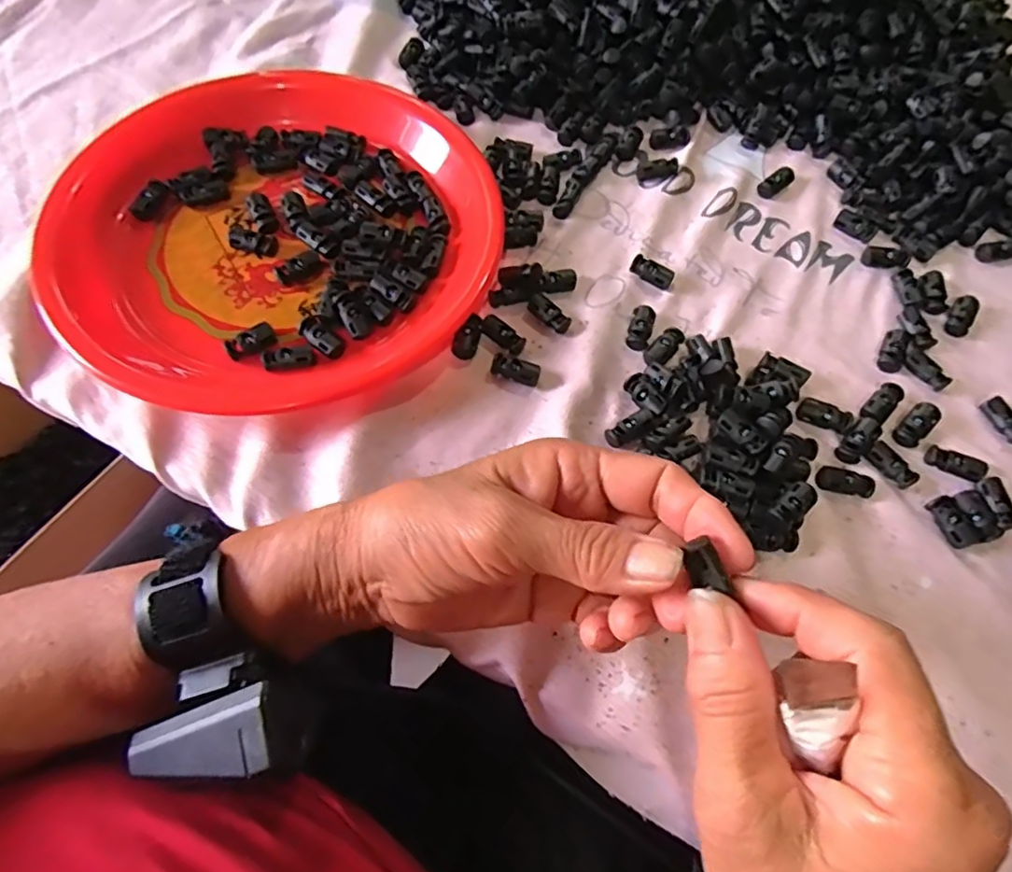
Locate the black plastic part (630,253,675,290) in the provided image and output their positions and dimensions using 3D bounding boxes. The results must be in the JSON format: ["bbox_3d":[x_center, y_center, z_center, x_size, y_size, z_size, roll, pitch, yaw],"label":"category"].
[{"bbox_3d":[0.091,-0.102,0.370,0.027,0.009,0.012,35,69,13],"label":"black plastic part"}]

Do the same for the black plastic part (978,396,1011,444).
[{"bbox_3d":[0.286,-0.009,0.341,0.013,0.008,0.028,-23,69,-12],"label":"black plastic part"}]

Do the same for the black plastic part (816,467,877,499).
[{"bbox_3d":[0.180,0.024,0.317,0.029,0.006,0.013,12,66,3],"label":"black plastic part"}]

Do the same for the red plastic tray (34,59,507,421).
[{"bbox_3d":[-0.139,-0.131,0.361,0.254,0.032,0.250,-37,72,-17],"label":"red plastic tray"}]

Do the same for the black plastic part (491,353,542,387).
[{"bbox_3d":[0.006,-0.037,0.336,0.028,0.011,0.012,21,67,7],"label":"black plastic part"}]

